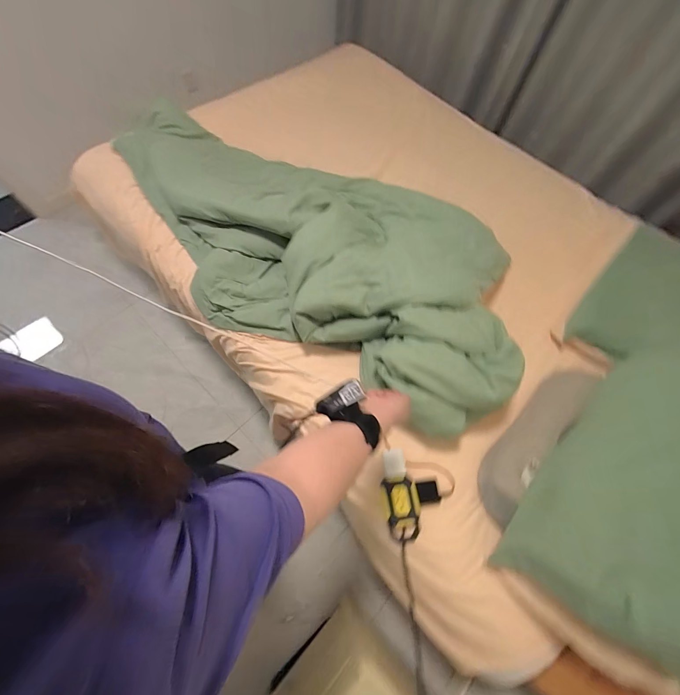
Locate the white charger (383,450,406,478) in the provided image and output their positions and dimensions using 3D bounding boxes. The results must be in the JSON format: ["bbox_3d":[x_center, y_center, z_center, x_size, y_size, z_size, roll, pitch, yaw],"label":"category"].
[{"bbox_3d":[0.133,0.286,0.770,0.051,0.017,0.060,-14,70,16],"label":"white charger"}]

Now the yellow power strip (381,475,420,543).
[{"bbox_3d":[0.145,0.385,0.746,0.082,0.046,0.146,-5,66,-5],"label":"yellow power strip"}]

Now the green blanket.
[{"bbox_3d":[-0.117,-0.371,1.004,1.455,0.203,0.710,35,69,18],"label":"green blanket"}]

